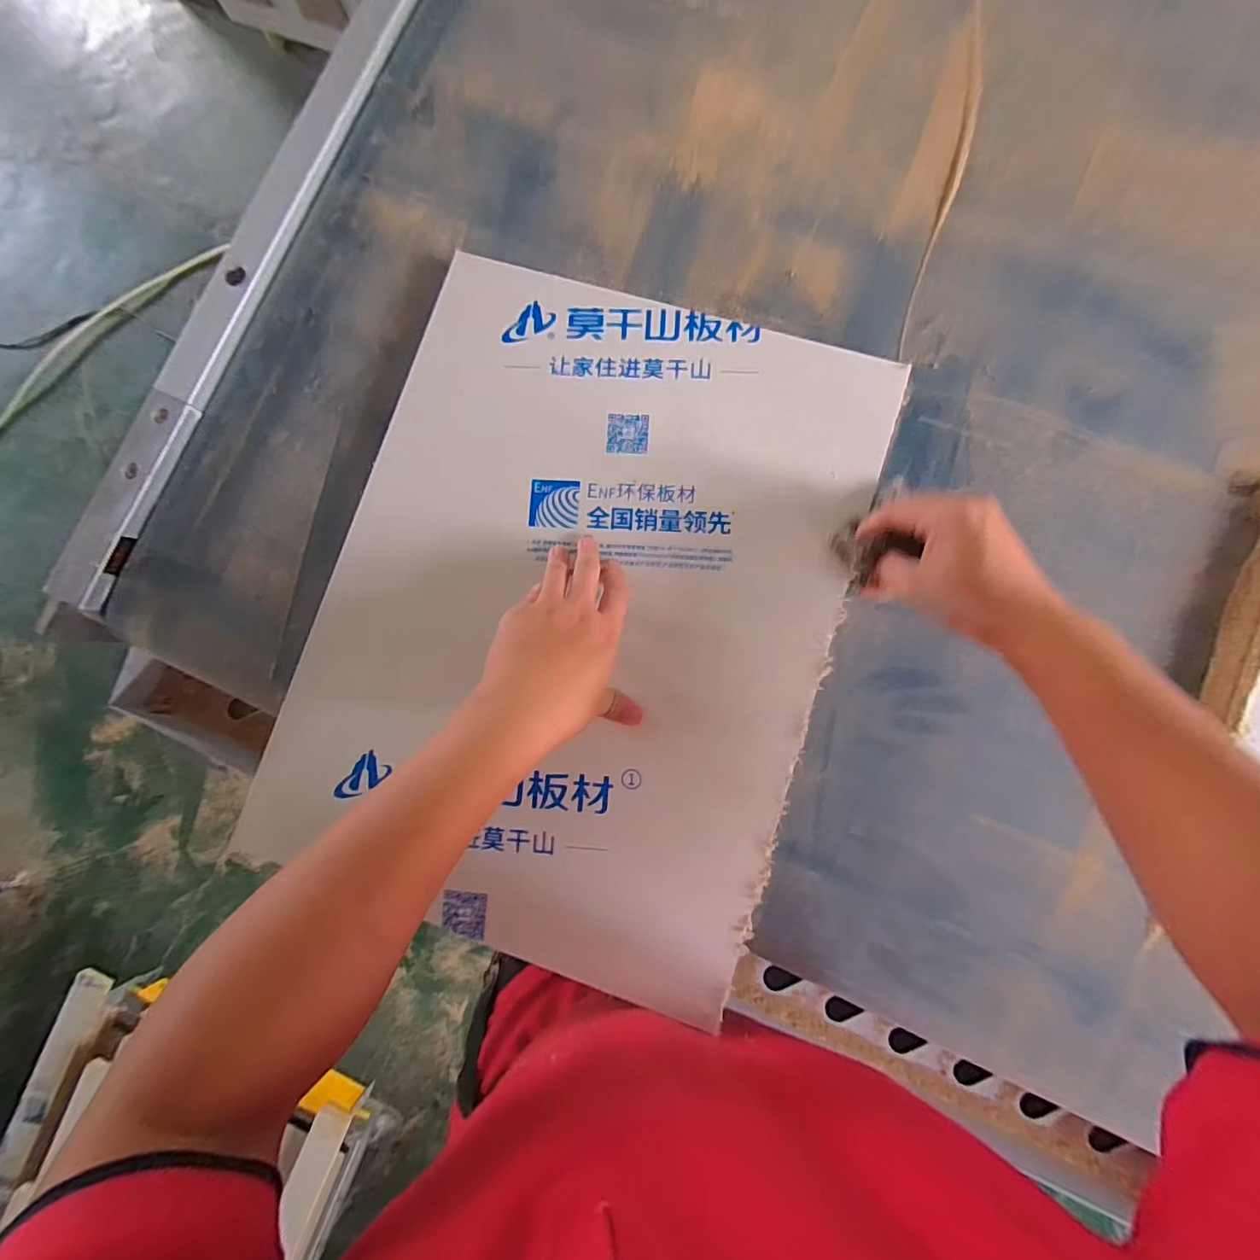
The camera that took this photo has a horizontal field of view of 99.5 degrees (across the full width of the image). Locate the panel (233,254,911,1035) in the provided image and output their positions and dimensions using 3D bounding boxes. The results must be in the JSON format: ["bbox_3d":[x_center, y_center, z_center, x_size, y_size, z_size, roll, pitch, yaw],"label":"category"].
[{"bbox_3d":[-0.040,-0.020,0.432,0.396,0.015,0.525,17,86,5],"label":"panel"}]

